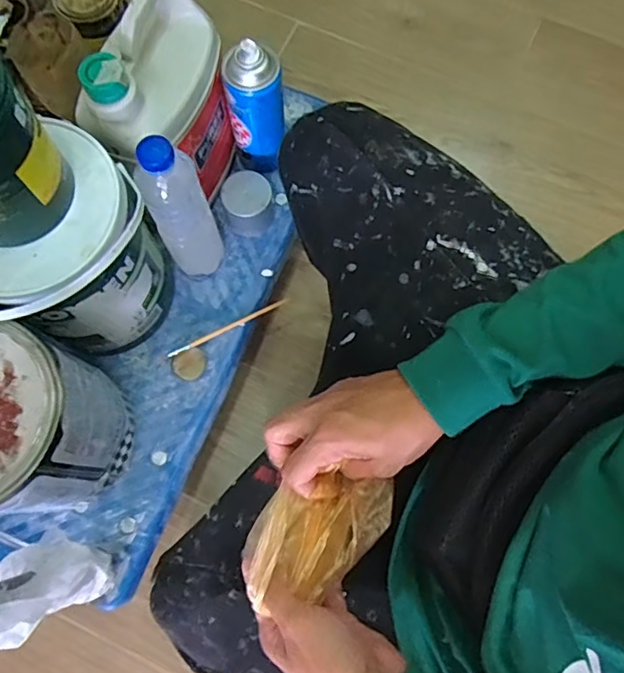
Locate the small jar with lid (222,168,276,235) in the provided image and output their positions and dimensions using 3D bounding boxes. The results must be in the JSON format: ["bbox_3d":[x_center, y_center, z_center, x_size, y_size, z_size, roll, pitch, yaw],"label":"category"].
[{"bbox_3d":[-0.078,-0.164,0.675,0.059,0.060,0.055,-12,74,-4],"label":"small jar with lid"}]

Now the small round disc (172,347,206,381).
[{"bbox_3d":[-0.144,0.034,0.646,0.039,0.009,0.033,-27,75,-8],"label":"small round disc"}]

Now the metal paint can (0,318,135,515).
[{"bbox_3d":[-0.278,0.086,0.528,0.151,0.206,0.147,0,73,0],"label":"metal paint can"}]

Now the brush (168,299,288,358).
[{"bbox_3d":[-0.100,-0.013,0.660,0.157,0.010,0.011,-28,76,-7],"label":"brush"}]

